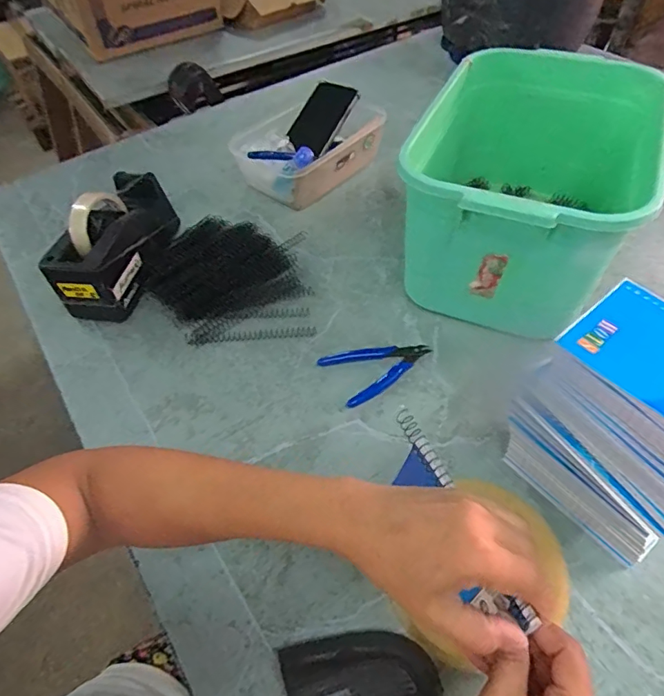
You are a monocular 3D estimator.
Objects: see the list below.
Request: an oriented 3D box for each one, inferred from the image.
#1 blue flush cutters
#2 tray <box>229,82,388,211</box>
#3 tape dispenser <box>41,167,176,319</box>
[{"bbox_3d":[0.053,0.016,0.546,0.117,0.008,0.074,-24,54,-13],"label":"blue flush cutters"},{"bbox_3d":[-0.034,-0.337,0.792,0.170,0.089,0.227,36,63,28],"label":"tray"},{"bbox_3d":[-0.285,-0.143,0.640,0.095,0.117,0.202,12,54,14],"label":"tape dispenser"}]

